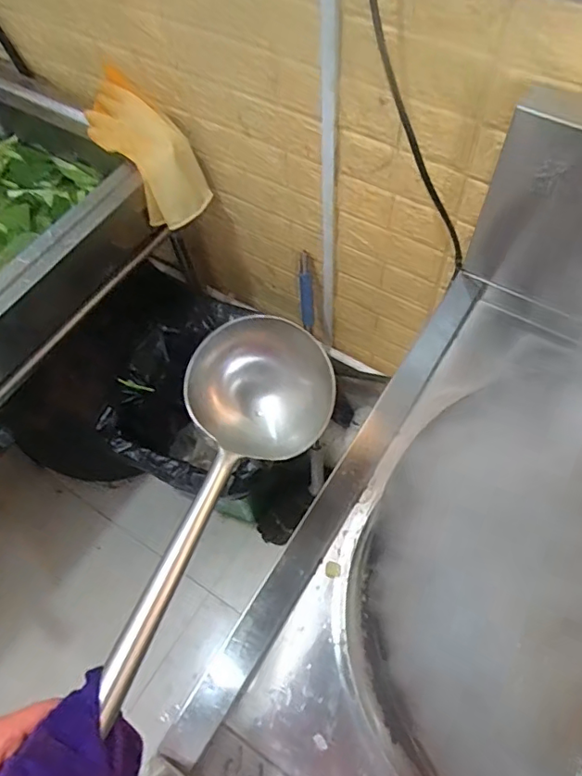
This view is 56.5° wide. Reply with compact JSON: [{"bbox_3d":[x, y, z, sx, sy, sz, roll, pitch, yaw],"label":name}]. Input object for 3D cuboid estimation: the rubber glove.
[{"bbox_3d":[-0.256,-0.424,0.947,0.125,0.087,0.278,-36,88,-15],"label":"rubber glove"}]

